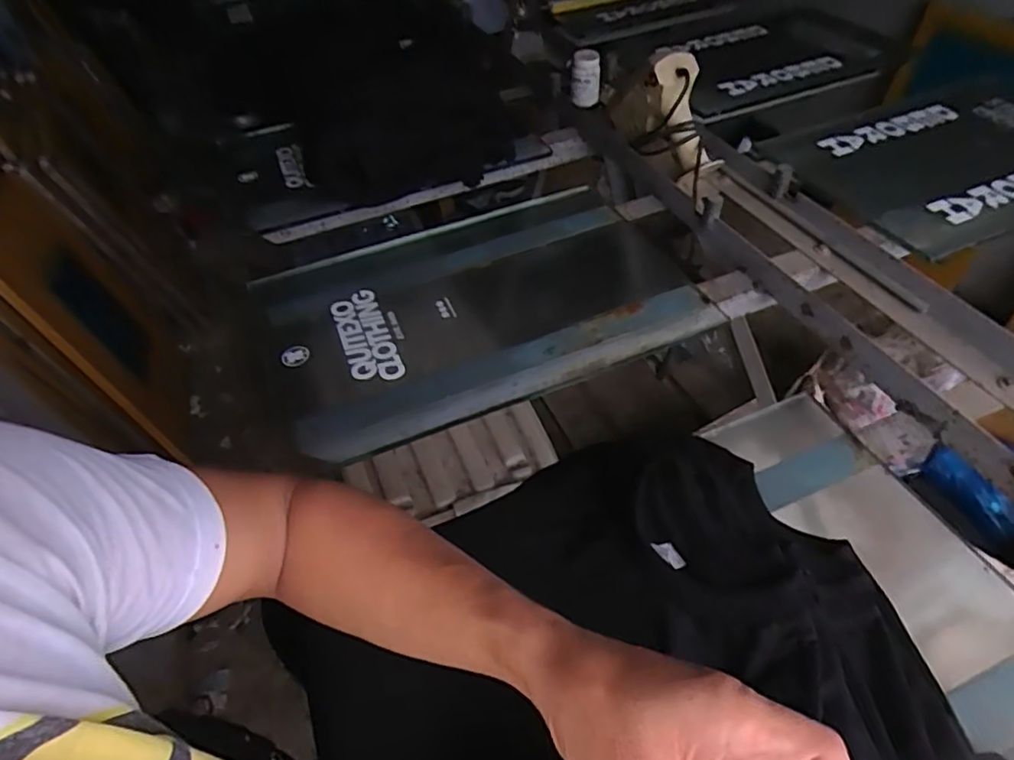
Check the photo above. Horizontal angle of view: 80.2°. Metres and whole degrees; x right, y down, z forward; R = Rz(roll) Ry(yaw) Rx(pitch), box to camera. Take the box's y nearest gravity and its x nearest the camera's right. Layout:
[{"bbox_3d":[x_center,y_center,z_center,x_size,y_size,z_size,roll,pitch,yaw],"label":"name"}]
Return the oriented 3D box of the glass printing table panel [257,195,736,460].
[{"bbox_3d":[-0.045,-0.123,0.941,0.638,0.042,0.439,-19,49,-13],"label":"glass printing table panel"}]

